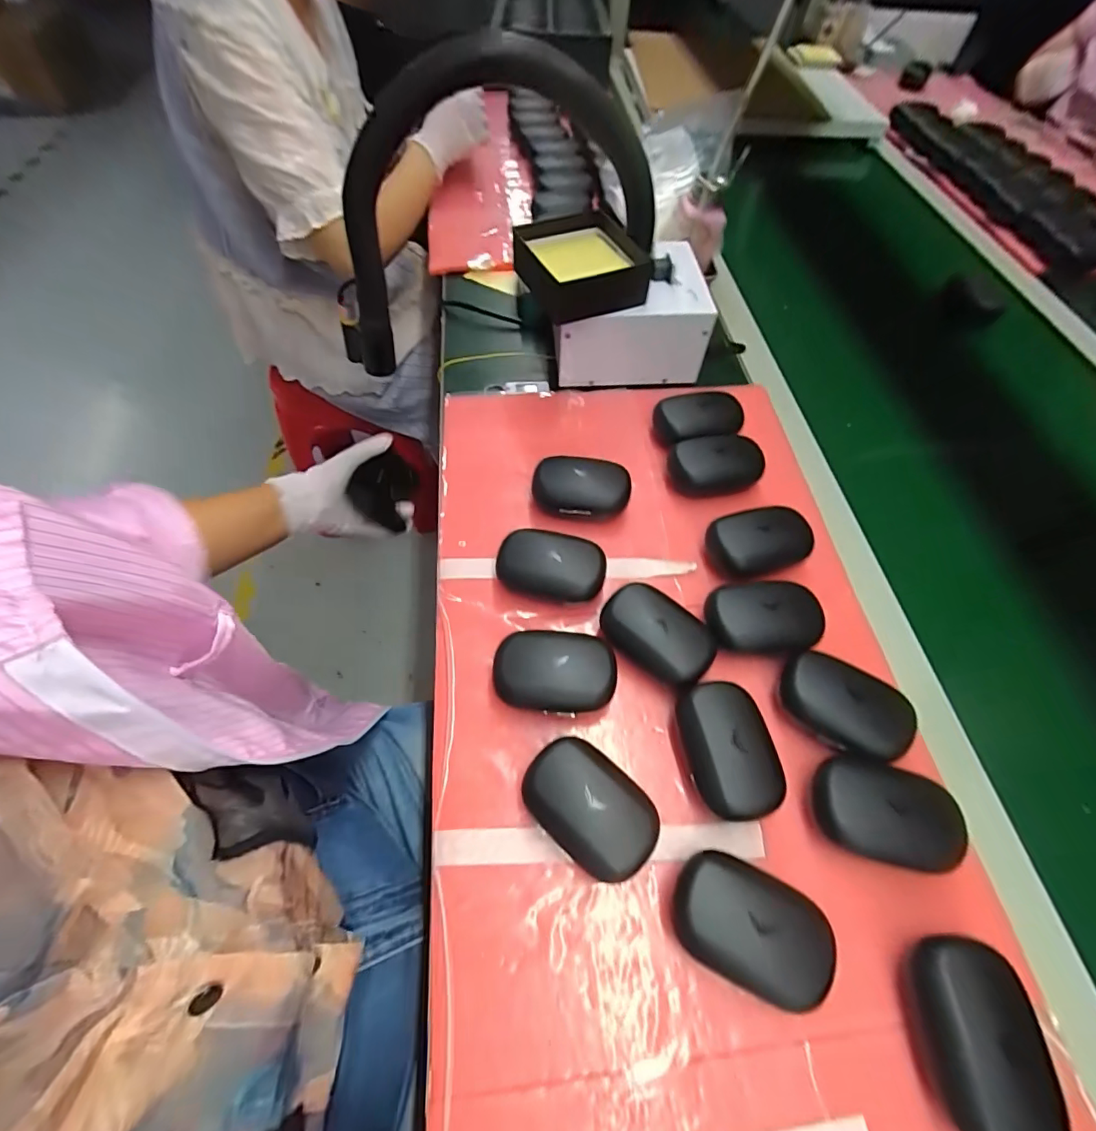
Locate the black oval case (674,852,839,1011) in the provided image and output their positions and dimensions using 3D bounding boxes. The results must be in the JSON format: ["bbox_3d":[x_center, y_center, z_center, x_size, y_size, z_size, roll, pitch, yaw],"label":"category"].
[{"bbox_3d":[0.113,0.204,0.286,0.084,0.035,0.055,24,60,11],"label":"black oval case"}]

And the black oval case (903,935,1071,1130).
[{"bbox_3d":[0.221,0.245,0.262,0.051,0.033,0.082,1,59,-3],"label":"black oval case"}]

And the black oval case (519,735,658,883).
[{"bbox_3d":[0.026,0.151,0.317,0.084,0.036,0.056,37,63,18],"label":"black oval case"}]

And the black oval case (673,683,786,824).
[{"bbox_3d":[0.119,0.124,0.337,0.054,0.033,0.082,-5,60,-3],"label":"black oval case"}]

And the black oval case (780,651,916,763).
[{"bbox_3d":[0.202,0.095,0.342,0.081,0.021,0.051,30,64,16],"label":"black oval case"}]

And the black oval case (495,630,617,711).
[{"bbox_3d":[0.005,0.078,0.362,0.083,0.038,0.054,3,59,1],"label":"black oval case"}]

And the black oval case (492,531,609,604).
[{"bbox_3d":[0.003,0.001,0.403,0.082,0.036,0.048,15,61,9],"label":"black oval case"}]

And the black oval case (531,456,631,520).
[{"bbox_3d":[0.030,-0.068,0.452,0.083,0.033,0.058,2,59,1],"label":"black oval case"}]

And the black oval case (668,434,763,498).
[{"bbox_3d":[0.155,-0.091,0.463,0.082,0.038,0.052,-2,59,-2],"label":"black oval case"}]

